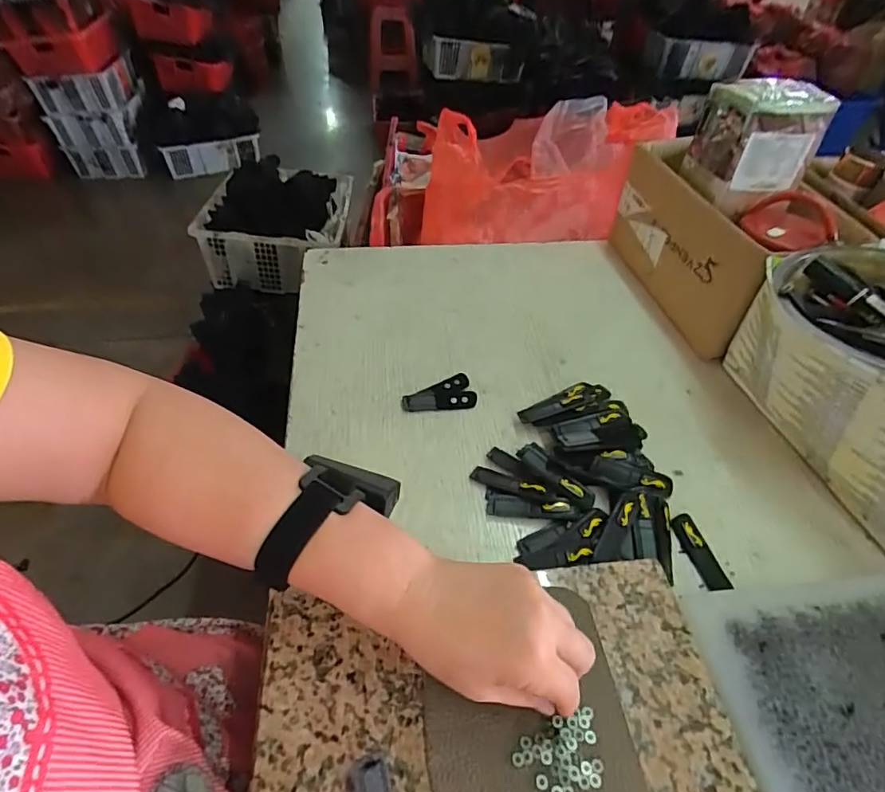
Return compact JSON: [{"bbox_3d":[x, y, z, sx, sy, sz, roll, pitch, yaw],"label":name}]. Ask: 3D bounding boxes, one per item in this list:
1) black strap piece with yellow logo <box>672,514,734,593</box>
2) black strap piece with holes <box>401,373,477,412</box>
[{"bbox_3d":[0.218,0.134,0.433,0.023,0.009,0.068,-8,47,-10],"label":"black strap piece with yellow logo"},{"bbox_3d":[-0.005,0.000,0.548,0.078,0.009,0.043,-10,48,-12],"label":"black strap piece with holes"}]

